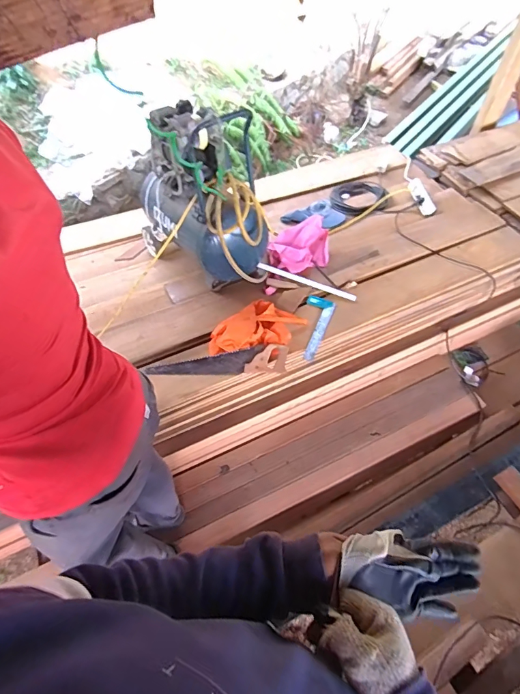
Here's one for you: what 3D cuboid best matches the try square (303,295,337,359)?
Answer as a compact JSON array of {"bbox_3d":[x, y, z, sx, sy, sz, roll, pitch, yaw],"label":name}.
[{"bbox_3d":[0.199,-0.084,1.558,0.109,0.021,0.287,19,56,13],"label":"try square"}]

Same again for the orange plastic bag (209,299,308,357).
[{"bbox_3d":[-0.007,-0.074,1.503,0.363,0.067,0.208,-8,55,-6],"label":"orange plastic bag"}]

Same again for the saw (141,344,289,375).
[{"bbox_3d":[-0.150,0.053,1.432,0.493,0.058,0.087,-3,54,-2],"label":"saw"}]

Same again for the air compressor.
[{"bbox_3d":[-0.243,-0.564,1.502,0.593,0.606,0.272,35,61,22],"label":"air compressor"}]

